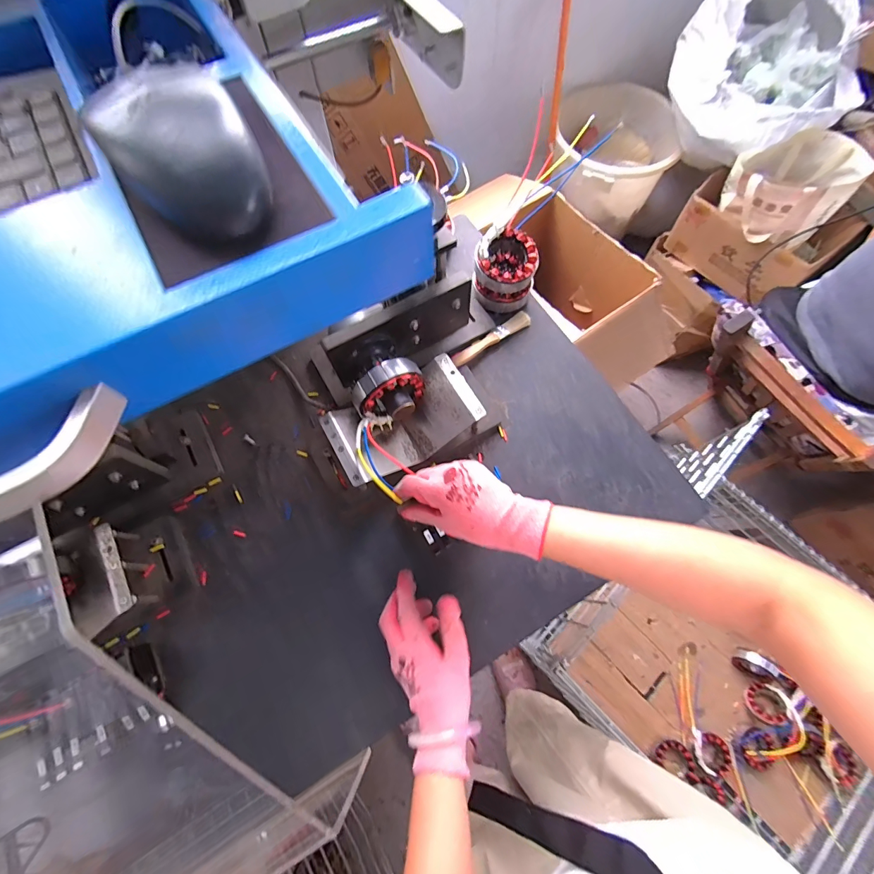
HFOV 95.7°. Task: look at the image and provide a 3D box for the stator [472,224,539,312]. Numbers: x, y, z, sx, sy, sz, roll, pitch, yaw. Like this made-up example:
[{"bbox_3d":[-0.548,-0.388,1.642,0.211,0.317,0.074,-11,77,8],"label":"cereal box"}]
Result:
[{"bbox_3d":[0.098,-0.241,0.579,0.086,0.086,0.089,0,69,0],"label":"stator"}]

